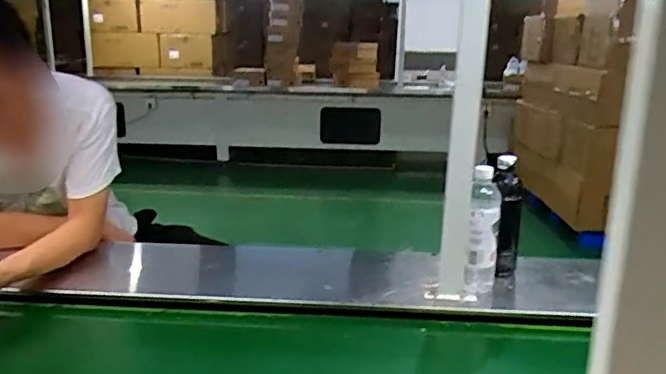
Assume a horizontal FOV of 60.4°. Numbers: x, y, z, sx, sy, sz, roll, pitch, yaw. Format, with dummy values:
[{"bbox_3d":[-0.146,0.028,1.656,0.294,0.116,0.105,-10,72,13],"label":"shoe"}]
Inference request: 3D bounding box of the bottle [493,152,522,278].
[{"bbox_3d":[0.315,0.057,1.034,0.055,0.232,0.056,1,16,3],"label":"bottle"}]

